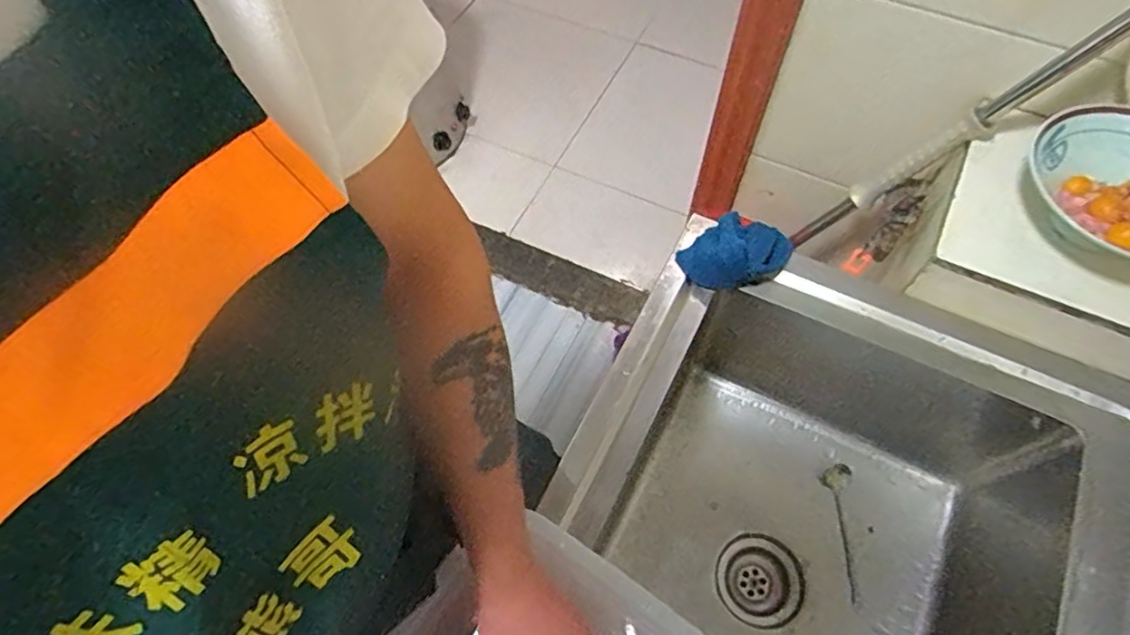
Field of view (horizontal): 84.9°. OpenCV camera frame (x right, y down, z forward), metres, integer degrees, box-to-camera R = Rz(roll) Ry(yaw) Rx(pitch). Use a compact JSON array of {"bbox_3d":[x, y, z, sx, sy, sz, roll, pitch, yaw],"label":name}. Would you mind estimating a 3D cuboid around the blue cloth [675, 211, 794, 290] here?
[{"bbox_3d":[0.204,-0.079,0.733,0.116,0.056,0.097,-38,68,-16],"label":"blue cloth"}]

